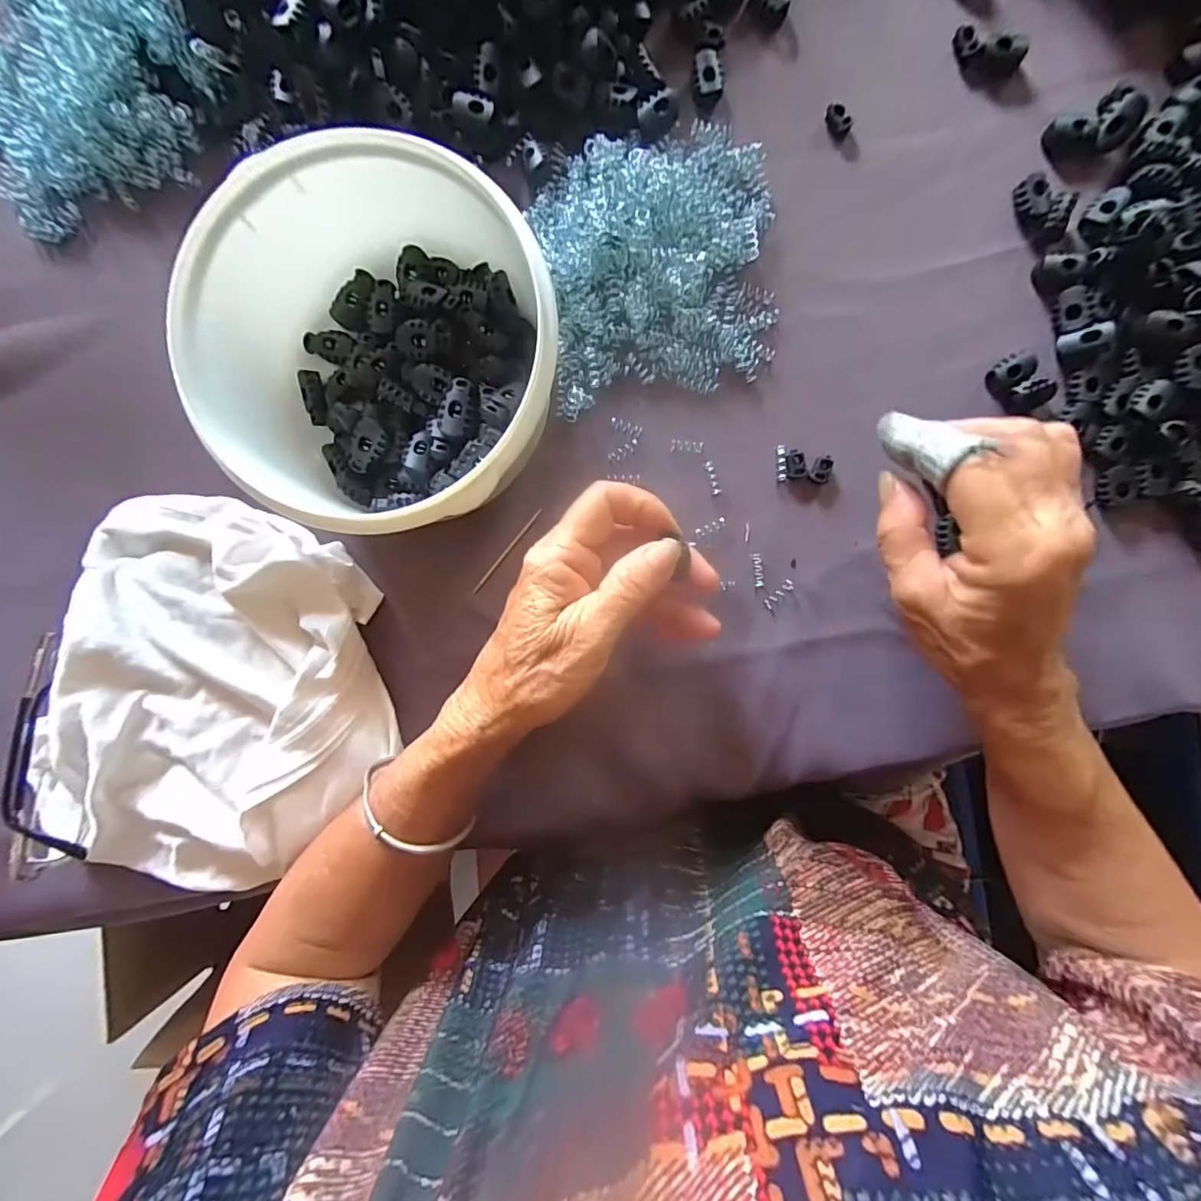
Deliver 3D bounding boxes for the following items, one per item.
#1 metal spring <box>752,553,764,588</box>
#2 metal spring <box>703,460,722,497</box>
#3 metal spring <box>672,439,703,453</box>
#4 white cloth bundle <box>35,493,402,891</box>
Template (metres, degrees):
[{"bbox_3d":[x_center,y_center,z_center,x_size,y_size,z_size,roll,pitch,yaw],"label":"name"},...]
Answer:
[{"bbox_3d":[0.088,-0.017,0.286,0.005,0.004,0.019,-6,93,2],"label":"metal spring"},{"bbox_3d":[0.062,-0.068,0.285,0.005,0.004,0.020,-20,92,3],"label":"metal spring"},{"bbox_3d":[0.048,-0.085,0.285,0.017,0.004,0.006,6,93,1],"label":"metal spring"},{"bbox_3d":[-0.204,0.056,0.278,0.169,0.035,0.204,15,93,1],"label":"white cloth bundle"}]

